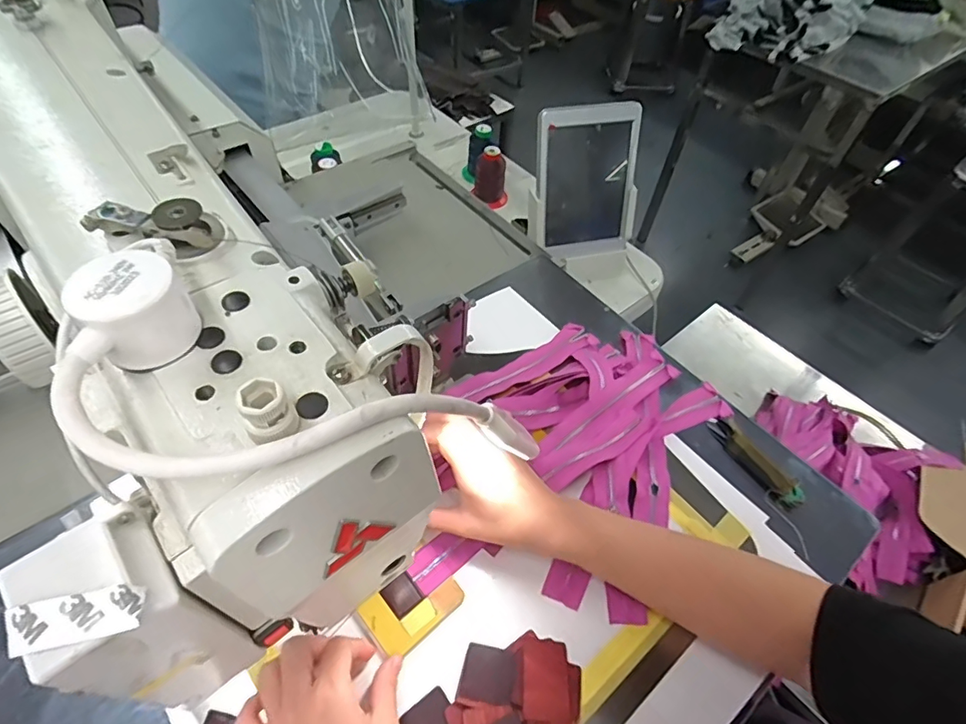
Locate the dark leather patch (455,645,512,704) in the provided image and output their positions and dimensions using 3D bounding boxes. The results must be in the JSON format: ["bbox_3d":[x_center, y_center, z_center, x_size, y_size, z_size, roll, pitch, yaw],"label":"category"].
[{"bbox_3d":[0.003,0.227,0.380,0.037,0.008,0.035,8,52,1],"label":"dark leather patch"}]

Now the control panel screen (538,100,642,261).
[{"bbox_3d":[0.148,-0.248,0.734,0.143,0.209,0.019,-11,37,-6],"label":"control panel screen"}]

